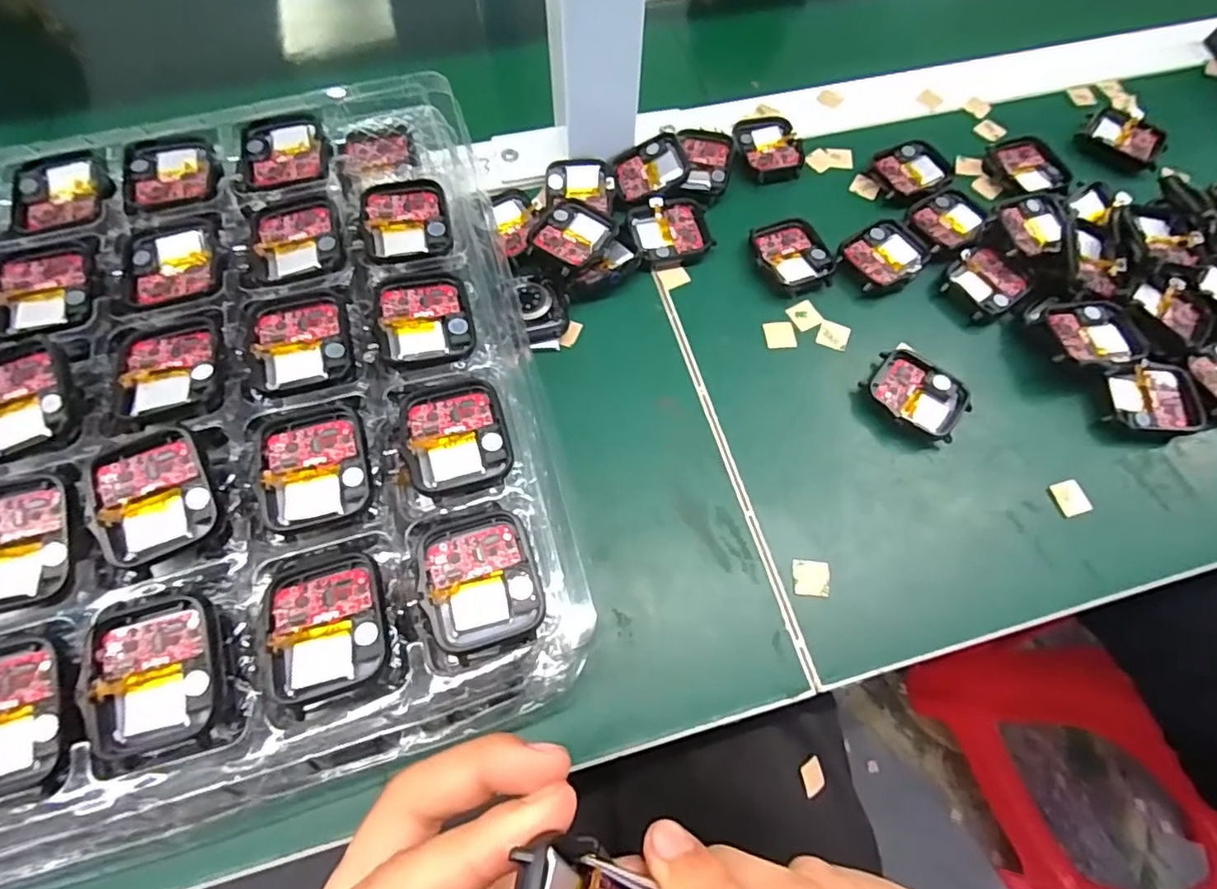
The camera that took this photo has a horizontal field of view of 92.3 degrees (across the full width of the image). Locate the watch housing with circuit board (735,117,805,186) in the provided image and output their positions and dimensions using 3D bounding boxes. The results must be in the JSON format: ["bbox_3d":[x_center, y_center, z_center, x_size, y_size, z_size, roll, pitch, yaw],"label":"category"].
[{"bbox_3d":[0.097,-0.178,0.353,0.038,0.009,0.046,-11,66,-6],"label":"watch housing with circuit board"}]

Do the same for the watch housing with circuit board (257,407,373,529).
[{"bbox_3d":[-0.104,0.007,0.209,0.036,0.004,0.043,-10,66,-6],"label":"watch housing with circuit board"}]

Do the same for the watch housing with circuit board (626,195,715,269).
[{"bbox_3d":[0.034,-0.118,0.324,0.042,0.013,0.037,-10,66,-6],"label":"watch housing with circuit board"}]

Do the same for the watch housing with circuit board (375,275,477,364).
[{"bbox_3d":[-0.075,-0.053,0.240,0.037,0.006,0.041,-11,66,-6],"label":"watch housing with circuit board"}]

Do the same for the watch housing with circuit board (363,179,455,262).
[{"bbox_3d":[-0.090,-0.101,0.261,0.036,0.007,0.042,-10,66,-6],"label":"watch housing with circuit board"}]

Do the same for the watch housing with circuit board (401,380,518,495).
[{"bbox_3d":[-0.057,-0.004,0.221,0.039,0.005,0.044,-10,66,-6],"label":"watch housing with circuit board"}]

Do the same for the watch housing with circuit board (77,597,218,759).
[{"bbox_3d":[-0.141,0.069,0.180,0.035,0.005,0.045,-12,66,-6],"label":"watch housing with circuit board"}]

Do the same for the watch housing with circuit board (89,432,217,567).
[{"bbox_3d":[-0.156,0.016,0.200,0.037,0.007,0.038,-27,69,-13],"label":"watch housing with circuit board"}]

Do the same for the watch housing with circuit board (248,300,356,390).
[{"bbox_3d":[-0.121,-0.040,0.231,0.034,0.004,0.042,-15,67,-8],"label":"watch housing with circuit board"}]

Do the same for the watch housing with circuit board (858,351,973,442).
[{"bbox_3d":[0.151,-0.023,0.289,0.047,0.012,0.040,36,70,14],"label":"watch housing with circuit board"}]

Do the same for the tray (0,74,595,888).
[{"bbox_3d":[-0.165,-0.023,0.232,0.264,0.037,0.304,-13,67,-7],"label":"tray"}]

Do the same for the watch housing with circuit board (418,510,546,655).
[{"bbox_3d":[-0.043,0.045,0.199,0.038,0.008,0.046,-13,67,-7],"label":"watch housing with circuit board"}]

